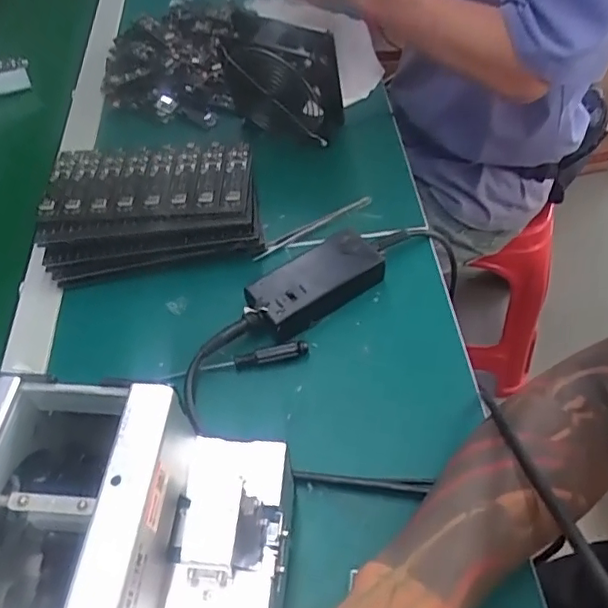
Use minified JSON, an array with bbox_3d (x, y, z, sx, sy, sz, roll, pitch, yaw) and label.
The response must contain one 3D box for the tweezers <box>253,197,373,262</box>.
[{"bbox_3d":[0.009,-0.075,0.554,0.128,0.014,0.009,-25,55,-14],"label":"tweezers"}]

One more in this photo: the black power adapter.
[{"bbox_3d":[0.013,-0.018,0.500,0.119,0.033,0.055,-33,57,-19],"label":"black power adapter"}]

